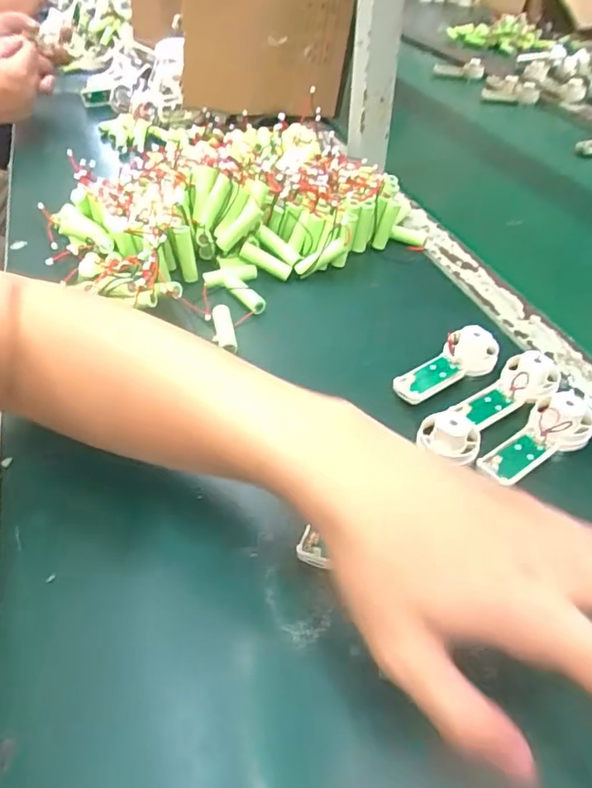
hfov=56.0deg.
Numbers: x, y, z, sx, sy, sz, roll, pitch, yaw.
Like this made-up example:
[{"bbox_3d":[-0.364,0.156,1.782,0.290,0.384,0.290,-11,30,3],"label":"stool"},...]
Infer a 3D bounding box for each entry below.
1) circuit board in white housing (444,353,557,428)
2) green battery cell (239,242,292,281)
[{"bbox_3d":[0.152,-0.001,0.397,0.086,0.031,0.037,-31,53,-30],"label":"circuit board in white housing"},{"bbox_3d":[-0.028,-0.123,0.516,0.049,0.011,0.015,29,46,-2],"label":"green battery cell"}]

